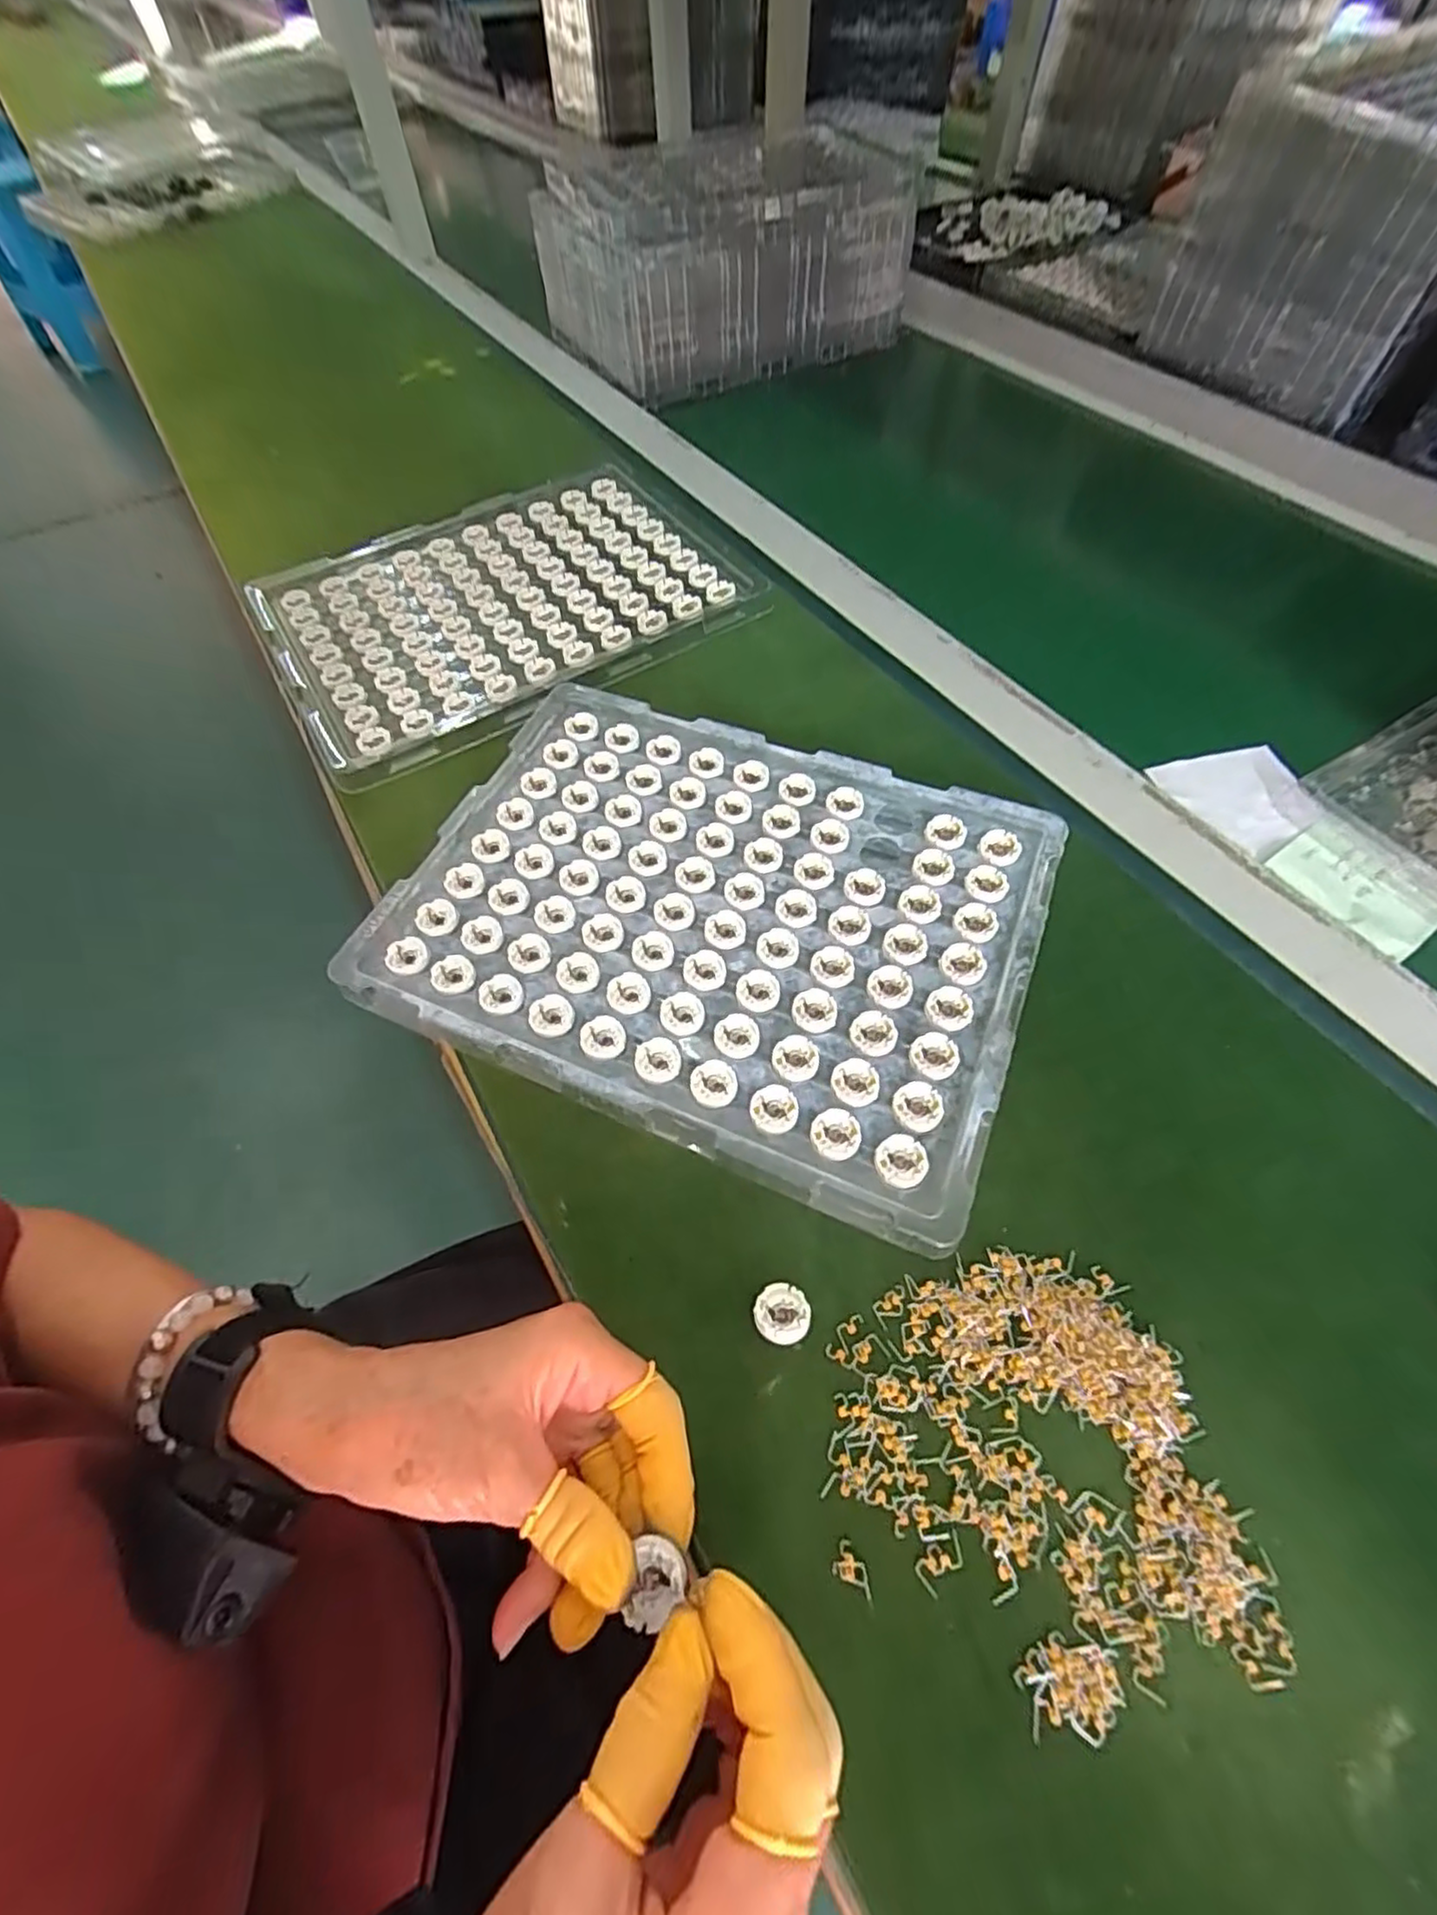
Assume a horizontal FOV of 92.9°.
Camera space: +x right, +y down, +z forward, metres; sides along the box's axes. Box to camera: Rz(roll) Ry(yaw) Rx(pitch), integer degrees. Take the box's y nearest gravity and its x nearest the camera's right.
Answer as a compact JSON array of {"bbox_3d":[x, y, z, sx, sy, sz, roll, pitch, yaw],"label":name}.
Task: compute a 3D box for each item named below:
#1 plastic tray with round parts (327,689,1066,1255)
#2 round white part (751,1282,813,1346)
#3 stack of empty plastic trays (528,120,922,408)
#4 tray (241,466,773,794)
[{"bbox_3d":[-0.006,-0.030,0.385,0.339,0.017,0.250,20,63,13],"label":"plastic tray with round parts"},{"bbox_3d":[0.027,0.150,0.288,0.023,0.012,0.022,-1,60,1],"label":"round white part"},{"bbox_3d":[-0.004,-0.800,0.766,0.351,0.114,0.275,-27,63,-13],"label":"stack of empty plastic trays"},{"bbox_3d":[-0.169,-0.282,0.539,0.340,0.017,0.255,-27,63,-14],"label":"tray"}]

